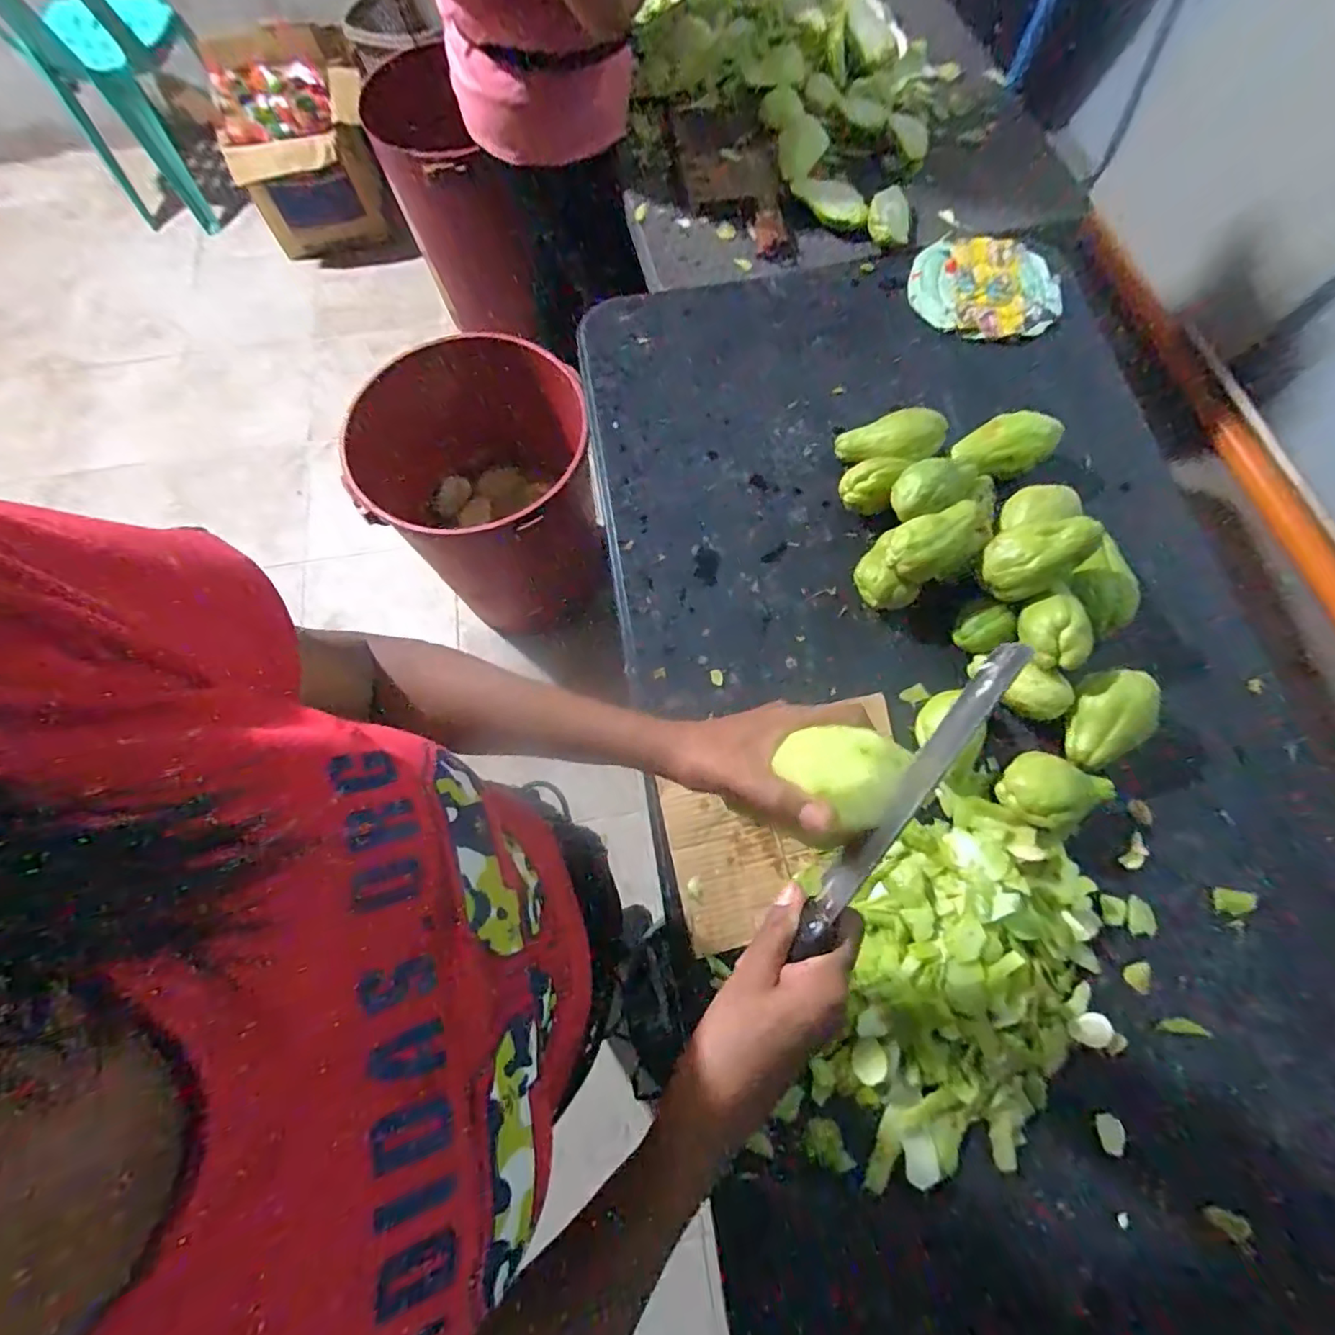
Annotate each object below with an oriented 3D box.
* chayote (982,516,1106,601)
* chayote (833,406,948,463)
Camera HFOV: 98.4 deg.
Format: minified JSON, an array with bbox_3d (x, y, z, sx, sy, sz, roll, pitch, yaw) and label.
[{"bbox_3d":[0.400,-0.122,0.622,0.116,0.054,0.071,-26,58,21],"label":"chayote"},{"bbox_3d":[0.300,-0.290,0.754,0.143,0.051,0.083,-24,71,-7],"label":"chayote"}]

